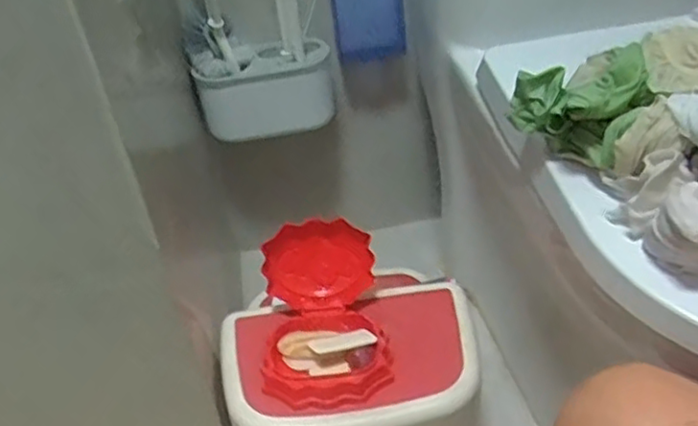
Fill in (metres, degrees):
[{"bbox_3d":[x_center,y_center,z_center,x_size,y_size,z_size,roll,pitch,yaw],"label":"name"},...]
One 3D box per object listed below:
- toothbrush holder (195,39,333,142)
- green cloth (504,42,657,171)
[{"bbox_3d":[-0.111,-0.158,0.917,0.181,0.110,0.092,-8,39,-3],"label":"toothbrush holder"},{"bbox_3d":[0.196,-0.089,0.546,0.082,0.071,0.104,-27,43,-24],"label":"green cloth"}]

